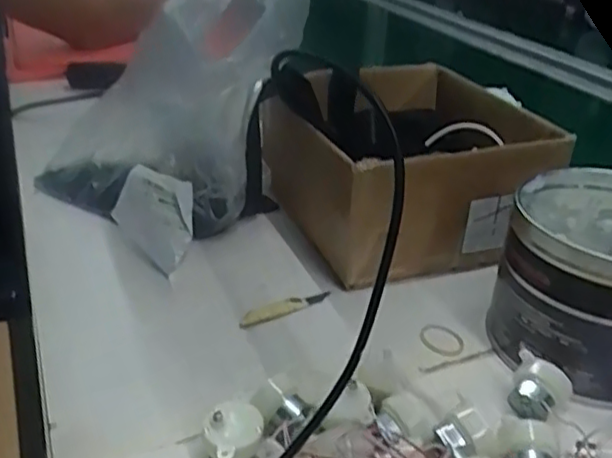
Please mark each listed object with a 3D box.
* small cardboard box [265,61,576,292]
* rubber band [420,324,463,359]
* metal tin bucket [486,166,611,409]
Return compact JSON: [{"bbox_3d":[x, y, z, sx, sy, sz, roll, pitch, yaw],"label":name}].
[{"bbox_3d":[0.086,-0.054,0.570,0.190,0.111,0.201,-10,31,-20],"label":"small cardboard box"},{"bbox_3d":[0.093,0.076,0.450,0.027,0.006,0.036,0,29,-3],"label":"rubber band"},{"bbox_3d":[0.194,0.031,0.426,0.122,0.105,0.136,15,32,23],"label":"metal tin bucket"}]

